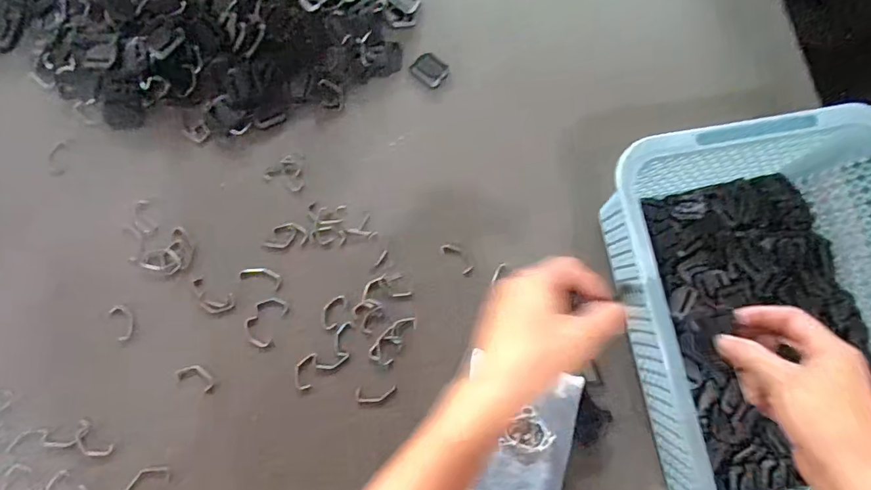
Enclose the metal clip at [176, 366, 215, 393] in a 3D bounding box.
[{"bbox_3d":[-0.229,0.127,0.466,0.037,0.007,0.017,31,78,0],"label":"metal clip"}]

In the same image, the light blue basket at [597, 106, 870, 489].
[{"bbox_3d":[0.335,0.077,0.473,0.290,0.115,0.371,-11,81,-4],"label":"light blue basket"}]

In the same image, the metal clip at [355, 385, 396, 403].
[{"bbox_3d":[-0.059,0.149,0.482,0.041,0.004,0.015,-3,80,-7],"label":"metal clip"}]

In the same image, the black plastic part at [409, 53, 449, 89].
[{"bbox_3d":[-0.006,-0.200,0.551,0.040,0.005,0.036,39,78,1],"label":"black plastic part"}]

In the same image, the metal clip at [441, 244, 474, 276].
[{"bbox_3d":[0.024,0.014,0.520,0.016,0.007,0.041,-43,87,-12],"label":"metal clip"}]

